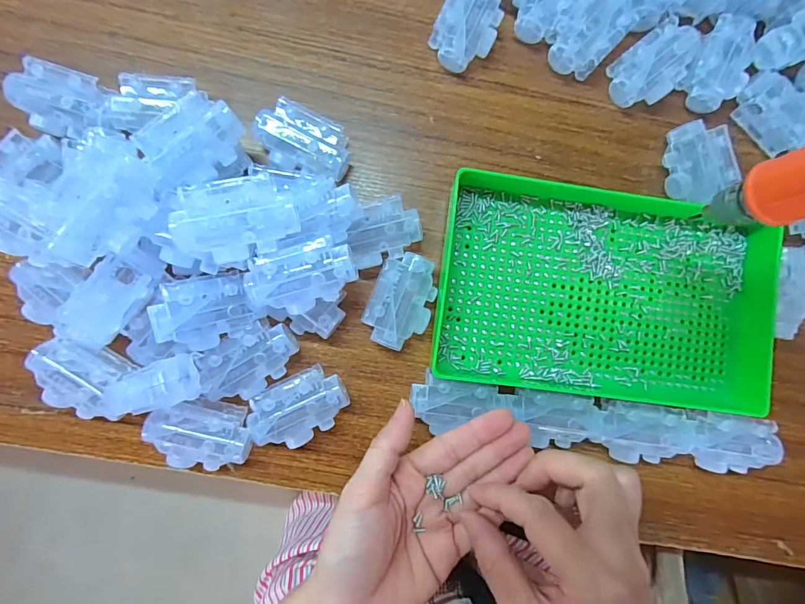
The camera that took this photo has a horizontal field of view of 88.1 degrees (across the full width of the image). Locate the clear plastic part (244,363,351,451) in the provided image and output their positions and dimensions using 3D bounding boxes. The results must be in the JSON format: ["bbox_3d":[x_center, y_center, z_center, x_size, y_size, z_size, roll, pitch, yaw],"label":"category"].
[{"bbox_3d":[-0.075,0.077,0.303,0.069,0.027,0.046,-25,90,-4],"label":"clear plastic part"}]

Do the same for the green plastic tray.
[{"bbox_3d":[0.150,-0.009,0.317,0.246,0.037,0.160,7,88,-4],"label":"green plastic tray"}]

